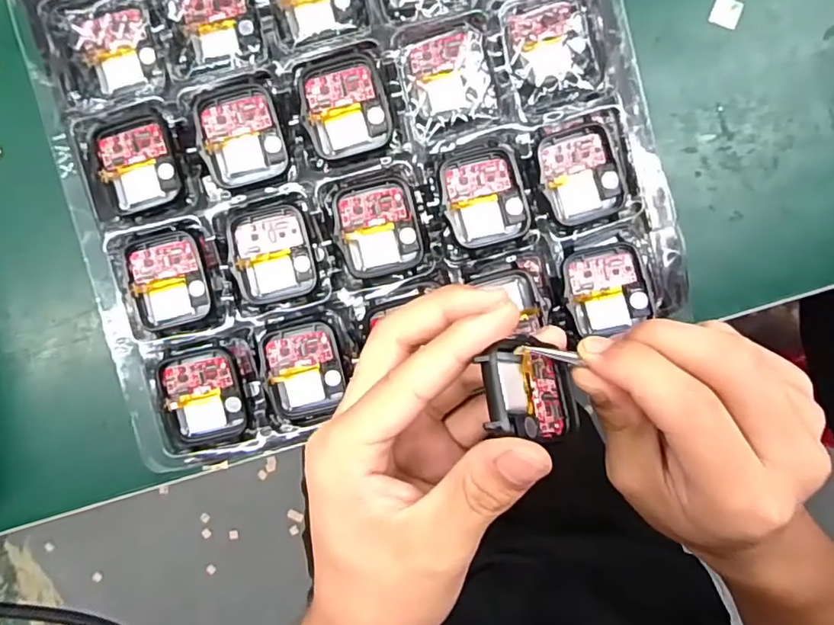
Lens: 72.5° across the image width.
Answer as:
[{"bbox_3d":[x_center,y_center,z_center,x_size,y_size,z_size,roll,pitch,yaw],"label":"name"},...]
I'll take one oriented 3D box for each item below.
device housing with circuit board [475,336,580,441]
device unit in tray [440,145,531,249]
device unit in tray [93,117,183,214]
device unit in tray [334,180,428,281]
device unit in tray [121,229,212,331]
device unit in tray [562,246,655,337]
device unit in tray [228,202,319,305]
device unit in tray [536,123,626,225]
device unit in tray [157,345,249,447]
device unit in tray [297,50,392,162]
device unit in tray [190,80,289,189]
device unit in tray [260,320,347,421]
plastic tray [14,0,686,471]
[{"bbox_3d":[0.041,0.028,0.206,0.049,0.008,0.034,15,61,-39],"label":"device housing with circuit board"},{"bbox_3d":[0.031,-0.053,0.262,0.036,0.008,0.043,-15,93,0],"label":"device unit in tray"},{"bbox_3d":[-0.128,-0.069,0.261,0.035,0.004,0.042,-17,93,0],"label":"device unit in tray"},{"bbox_3d":[-0.018,-0.038,0.263,0.037,0.008,0.042,-12,93,0],"label":"device unit in tray"},{"bbox_3d":[-0.116,-0.016,0.266,0.035,0.004,0.044,-14,93,0],"label":"device unit in tray"},{"bbox_3d":[0.088,-0.011,0.262,0.036,0.011,0.038,-8,93,0],"label":"device unit in tray"},{"bbox_3d":[-0.067,-0.027,0.265,0.036,0.004,0.043,-11,93,0],"label":"device unit in tray"},{"bbox_3d":[0.075,-0.063,0.261,0.036,0.009,0.043,-17,93,0],"label":"device unit in tray"},{"bbox_3d":[-0.100,0.040,0.265,0.037,0.005,0.045,-9,93,0],"label":"device unit in tray"},{"bbox_3d":[-0.033,-0.095,0.262,0.037,0.010,0.043,-15,93,0],"label":"device unit in tray"},{"bbox_3d":[-0.081,-0.082,0.261,0.037,0.005,0.043,-14,93,0],"label":"device unit in tray"},{"bbox_3d":[-0.053,0.028,0.268,0.035,0.004,0.045,-13,93,0],"label":"device unit in tray"},{"bbox_3d":[-0.033,-0.097,0.265,0.263,0.017,0.274,-16,92,0],"label":"plastic tray"}]

